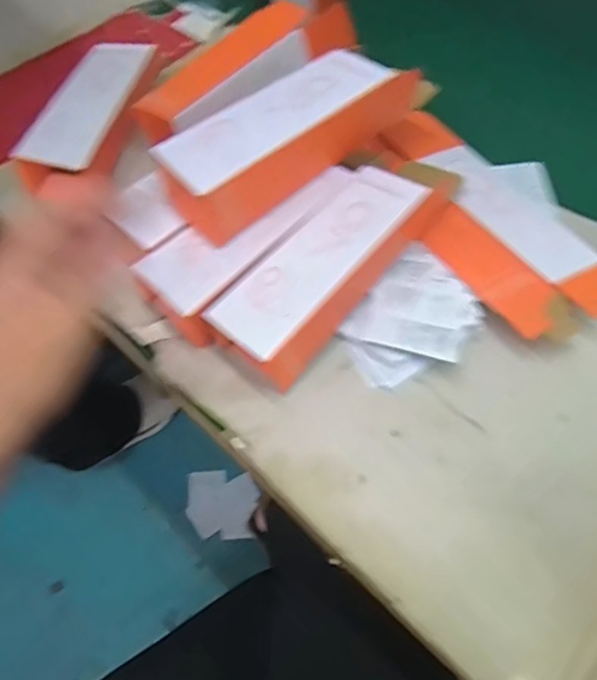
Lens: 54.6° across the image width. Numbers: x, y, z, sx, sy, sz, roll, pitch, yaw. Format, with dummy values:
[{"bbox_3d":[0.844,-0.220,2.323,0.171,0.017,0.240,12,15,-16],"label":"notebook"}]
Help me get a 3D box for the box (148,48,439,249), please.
[{"bbox_3d":[-0.001,-0.156,0.442,0.212,0.067,0.072,-34,64,-16],"label":"box"}]

